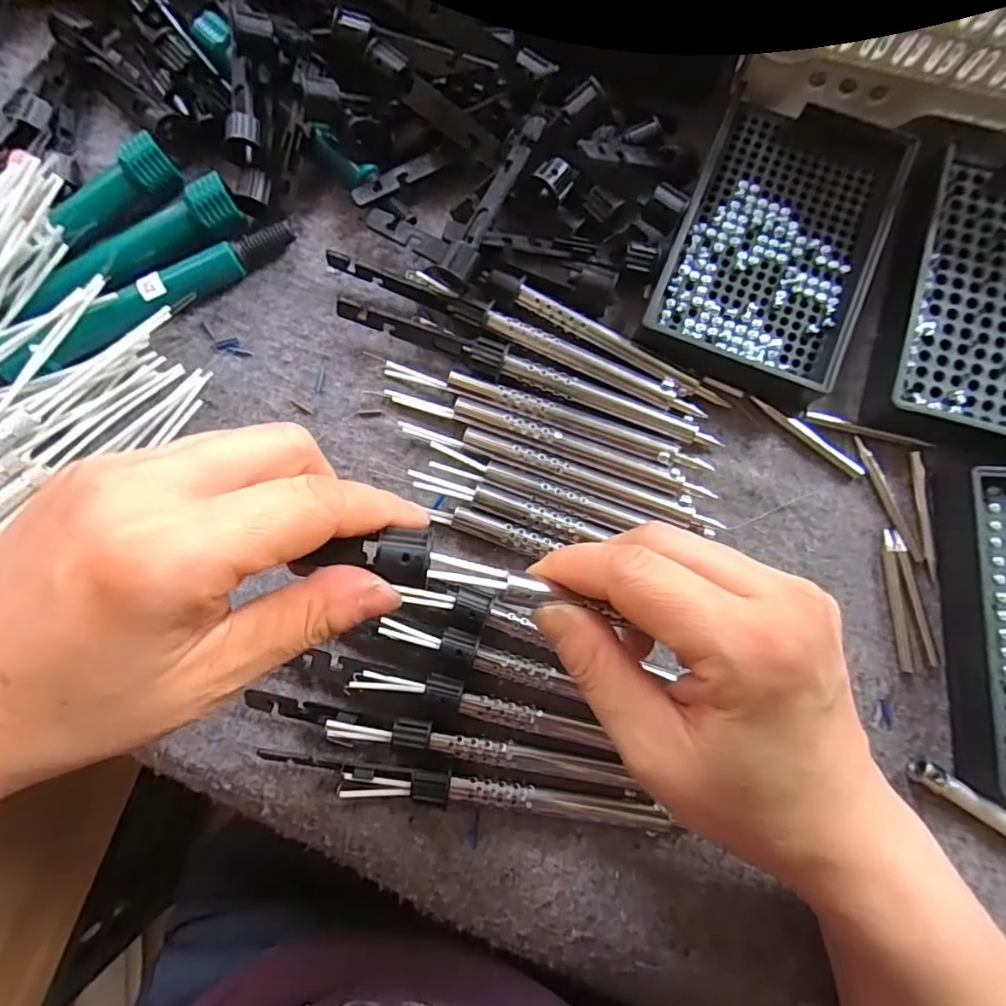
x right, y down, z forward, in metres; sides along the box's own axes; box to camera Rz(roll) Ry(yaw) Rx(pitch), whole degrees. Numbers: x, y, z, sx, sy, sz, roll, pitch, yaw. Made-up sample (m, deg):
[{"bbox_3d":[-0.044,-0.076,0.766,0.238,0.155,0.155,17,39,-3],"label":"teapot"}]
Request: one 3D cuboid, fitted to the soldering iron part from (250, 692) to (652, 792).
[{"bbox_3d":[-0.028,0.105,0.244,0.171,0.010,0.015,8,83,3],"label":"soldering iron part"}]

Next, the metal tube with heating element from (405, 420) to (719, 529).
[{"bbox_3d":[0.027,-0.015,0.262,0.154,0.007,0.012,18,84,4],"label":"metal tube with heating element"}]

